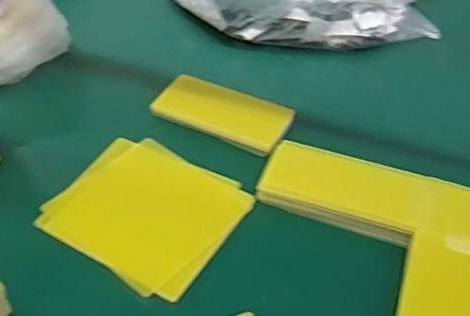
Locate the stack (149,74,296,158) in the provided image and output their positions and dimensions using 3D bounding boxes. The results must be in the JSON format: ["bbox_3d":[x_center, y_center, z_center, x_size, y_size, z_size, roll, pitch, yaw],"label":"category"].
[{"bbox_3d":[-0.012,-0.051,0.642,0.146,0.008,0.078,22,50,18],"label":"stack"}]

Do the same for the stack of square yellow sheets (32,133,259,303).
[{"bbox_3d":[-0.082,0.047,0.542,0.160,0.006,0.145,24,48,21],"label":"stack of square yellow sheets"}]

